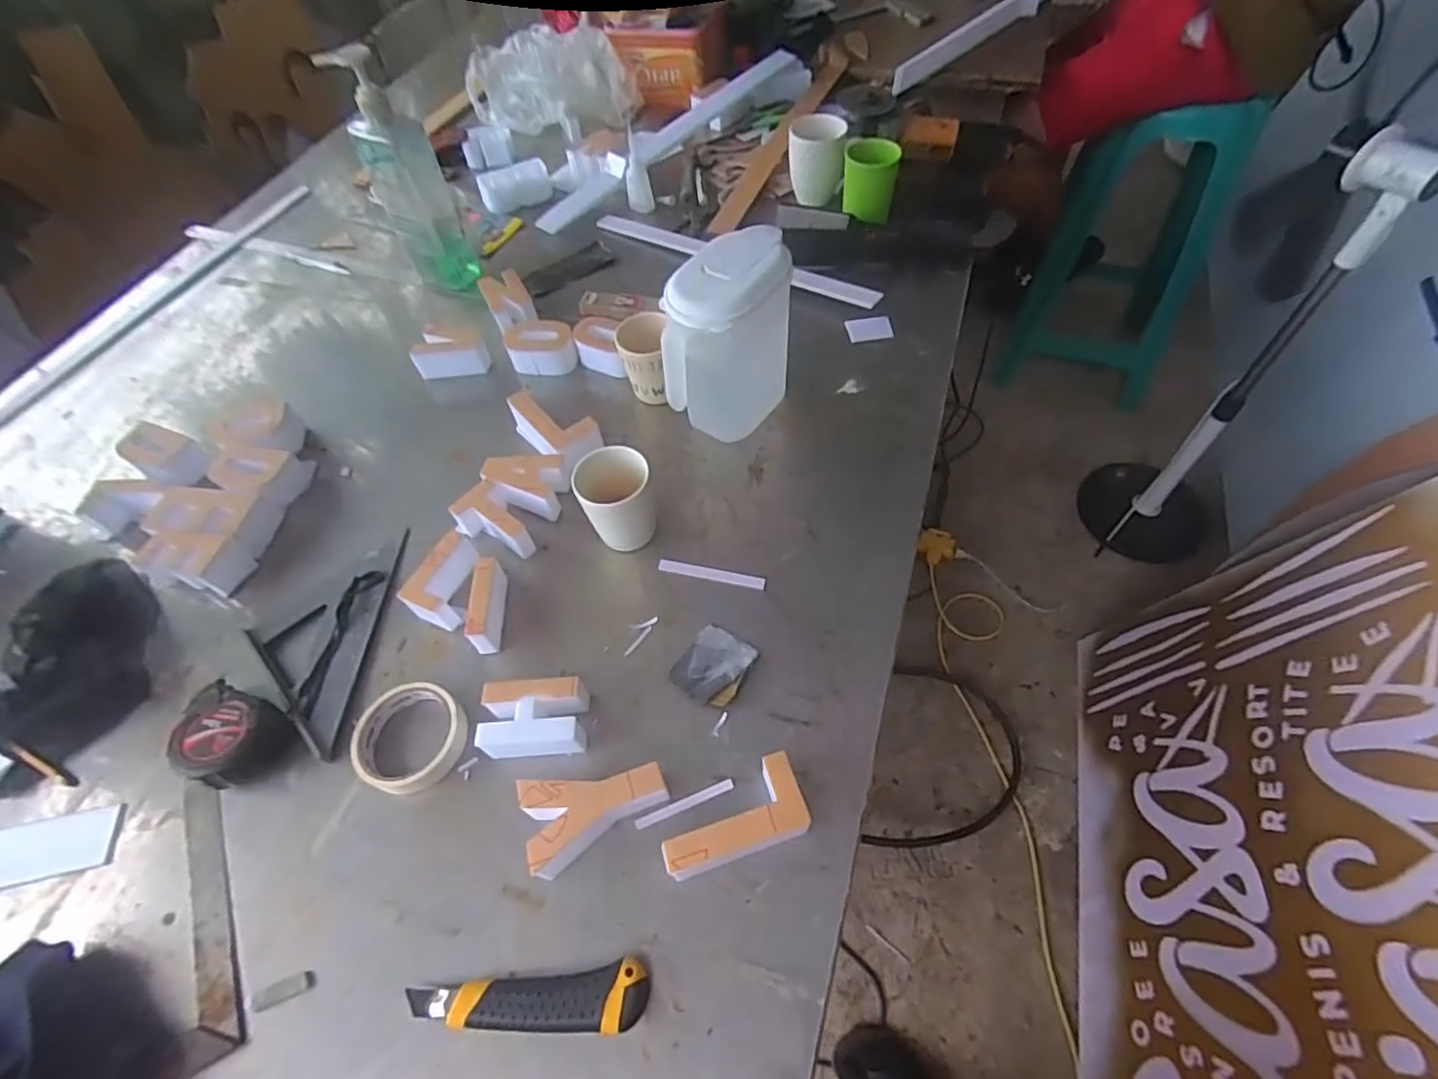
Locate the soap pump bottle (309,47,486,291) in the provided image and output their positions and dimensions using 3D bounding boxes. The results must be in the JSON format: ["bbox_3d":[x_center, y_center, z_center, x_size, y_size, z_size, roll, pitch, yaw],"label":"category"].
[{"bbox_3d":[-0.401,-0.461,0.835,0.091,0.270,0.054,-22,58,-10],"label":"soap pump bottle"}]

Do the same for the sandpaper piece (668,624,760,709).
[{"bbox_3d":[-0.003,0.114,0.585,0.059,0.006,0.068,27,63,20],"label":"sandpaper piece"}]

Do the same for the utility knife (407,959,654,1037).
[{"bbox_3d":[-0.135,0.326,0.448,0.167,0.018,0.040,-8,57,-1],"label":"utility knife"}]

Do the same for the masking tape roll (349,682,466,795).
[{"bbox_3d":[-0.269,0.172,0.559,0.099,0.025,0.088,18,60,15],"label":"masking tape roll"}]

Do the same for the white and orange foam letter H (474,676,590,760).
[{"bbox_3d":[-0.158,0.155,0.552,0.086,0.042,0.061,-8,57,-1],"label":"white and orange foam letter H"}]

